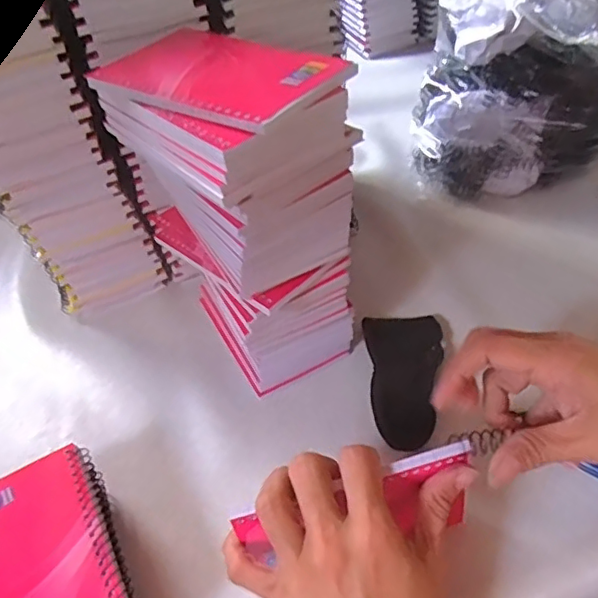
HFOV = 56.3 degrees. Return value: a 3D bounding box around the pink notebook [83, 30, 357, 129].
[{"bbox_3d":[-0.045,-0.126,0.304,0.132,0.013,0.080,28,59,24],"label":"pink notebook"}]

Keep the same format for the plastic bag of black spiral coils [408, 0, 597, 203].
[{"bbox_3d":[0.223,-0.220,0.509,0.179,0.252,0.202,-31,48,-20],"label":"plastic bag of black spiral coils"}]

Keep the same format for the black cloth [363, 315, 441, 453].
[{"bbox_3d":[0.081,0.057,0.424,0.057,0.019,0.117,-3,46,7],"label":"black cloth"}]

